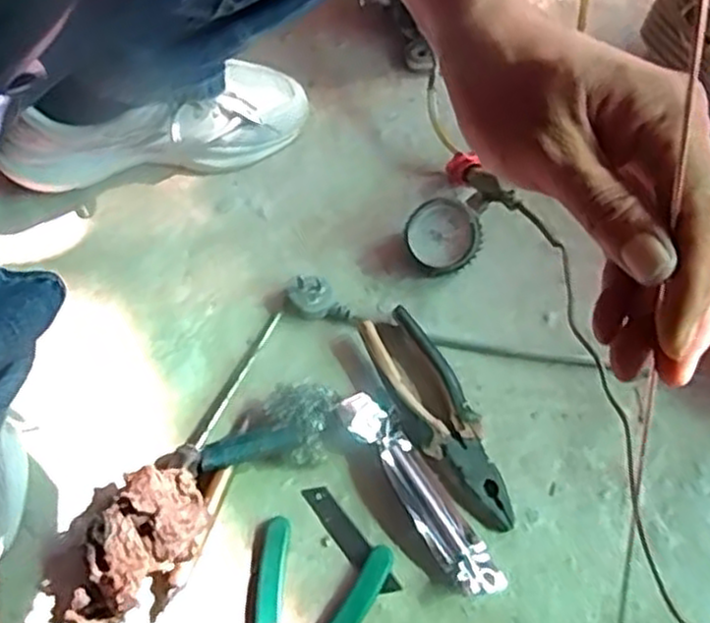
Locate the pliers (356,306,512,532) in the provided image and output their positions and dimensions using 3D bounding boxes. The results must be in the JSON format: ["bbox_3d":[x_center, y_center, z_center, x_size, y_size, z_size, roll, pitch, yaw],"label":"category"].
[{"bbox_3d":[0.067,0.082,0.594,0.050,0.018,0.191,-24,65,-13],"label":"pliers"}]

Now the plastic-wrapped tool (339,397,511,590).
[{"bbox_3d":[0.047,0.134,0.565,0.037,0.018,0.174,-30,66,-15],"label":"plastic-wrapped tool"}]

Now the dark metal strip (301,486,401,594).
[{"bbox_3d":[-0.004,0.169,0.558,0.019,0.010,0.097,-33,67,-17],"label":"dark metal strip"}]

